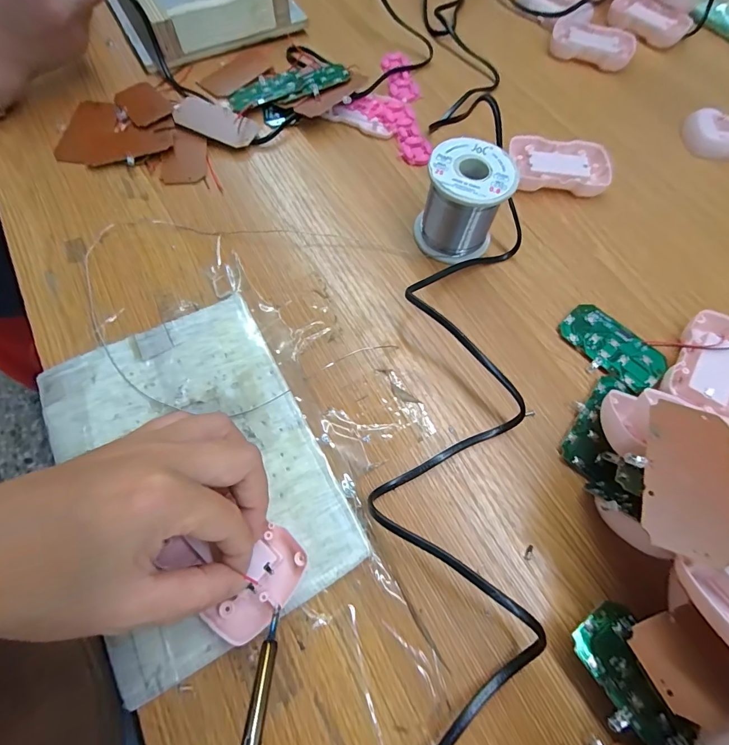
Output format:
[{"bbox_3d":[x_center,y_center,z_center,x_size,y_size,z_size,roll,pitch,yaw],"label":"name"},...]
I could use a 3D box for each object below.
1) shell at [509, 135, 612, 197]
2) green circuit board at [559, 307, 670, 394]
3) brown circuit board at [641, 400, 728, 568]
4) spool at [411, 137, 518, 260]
[{"bbox_3d":[0.174,-0.183,0.351,0.085,0.015,0.052,3,66,-1],"label":"shell"},{"bbox_3d":[0.178,-0.018,0.286,0.042,0.004,0.072,-40,73,-12],"label":"green circuit board"},{"bbox_3d":[0.152,0.049,0.185,0.036,0.005,0.072,16,65,19],"label":"brown circuit board"},{"bbox_3d":[0.074,-0.128,0.299,0.060,0.062,0.059,1,66,-2],"label":"spool"}]

